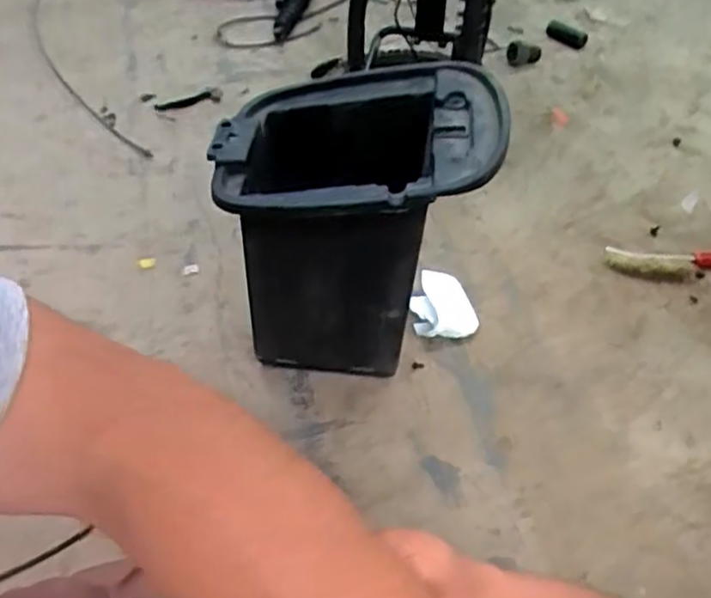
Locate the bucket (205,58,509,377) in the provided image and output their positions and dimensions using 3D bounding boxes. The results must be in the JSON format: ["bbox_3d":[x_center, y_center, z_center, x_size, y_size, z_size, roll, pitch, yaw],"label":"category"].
[{"bbox_3d":[0.001,-0.082,0.822,0.293,0.320,0.244,3,46,2],"label":"bucket"}]

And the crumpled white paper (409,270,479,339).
[{"bbox_3d":[0.123,0.006,0.974,0.091,0.032,0.112,1,46,0],"label":"crumpled white paper"}]

